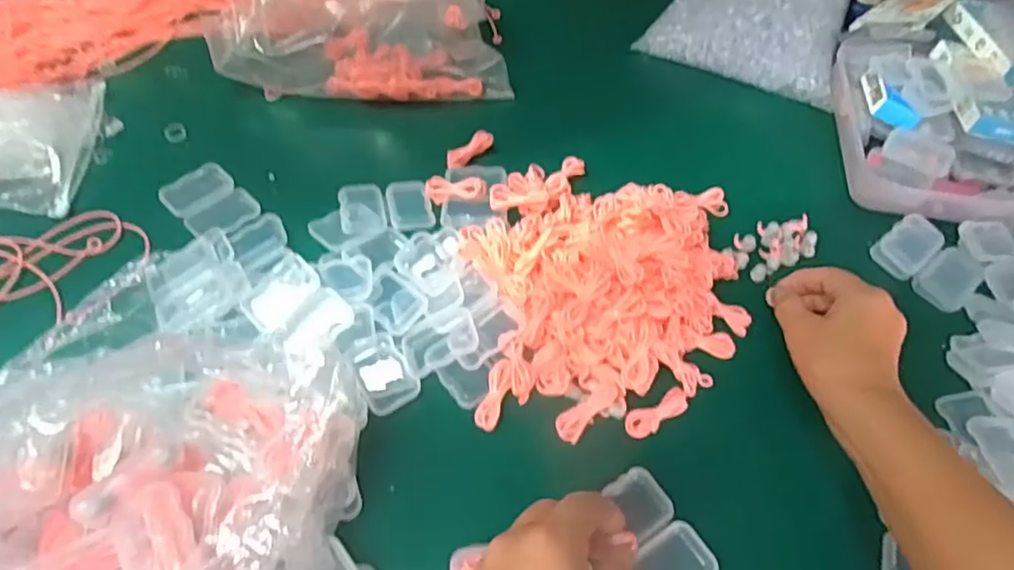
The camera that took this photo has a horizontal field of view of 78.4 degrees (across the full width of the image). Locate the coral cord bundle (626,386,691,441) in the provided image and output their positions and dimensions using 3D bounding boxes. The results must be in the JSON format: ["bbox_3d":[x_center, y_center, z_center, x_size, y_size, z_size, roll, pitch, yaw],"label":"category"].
[{"bbox_3d":[0.104,0.088,0.429,0.051,0.008,0.019,-25,59,-19],"label":"coral cord bundle"}]

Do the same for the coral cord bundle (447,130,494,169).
[{"bbox_3d":[-0.035,-0.126,0.576,0.052,0.012,0.017,-37,64,-25],"label":"coral cord bundle"}]

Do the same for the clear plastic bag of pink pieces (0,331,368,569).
[{"bbox_3d":[-0.188,0.104,0.331,0.200,0.107,0.174,-3,55,-4],"label":"clear plastic bag of pink pieces"}]

